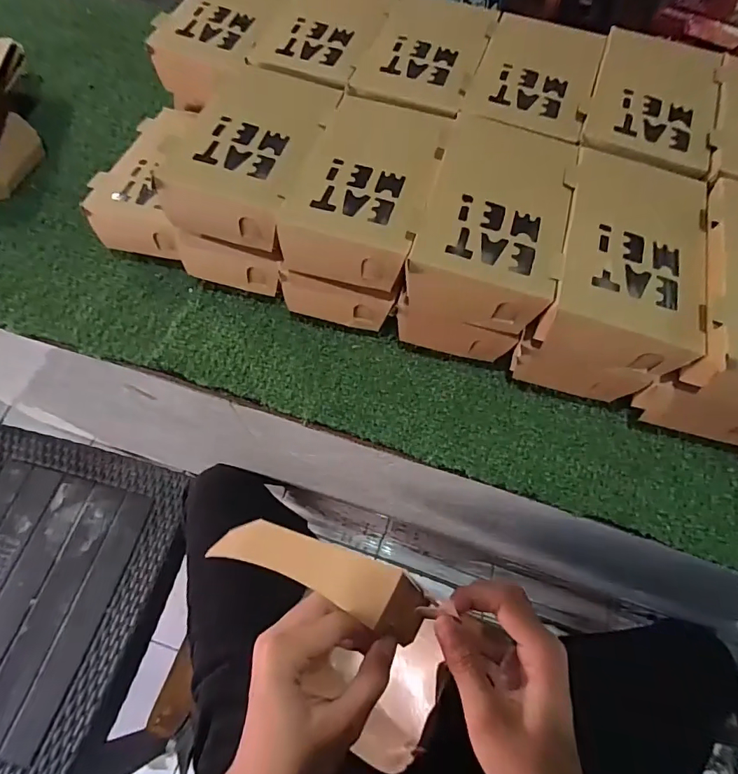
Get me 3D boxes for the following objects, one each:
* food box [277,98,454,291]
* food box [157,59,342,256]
[{"bbox_3d":[0.001,-0.147,0.340,0.091,0.041,0.144,16,66,6],"label":"food box"},{"bbox_3d":[-0.085,-0.179,0.360,0.095,0.053,0.161,14,65,6],"label":"food box"}]

